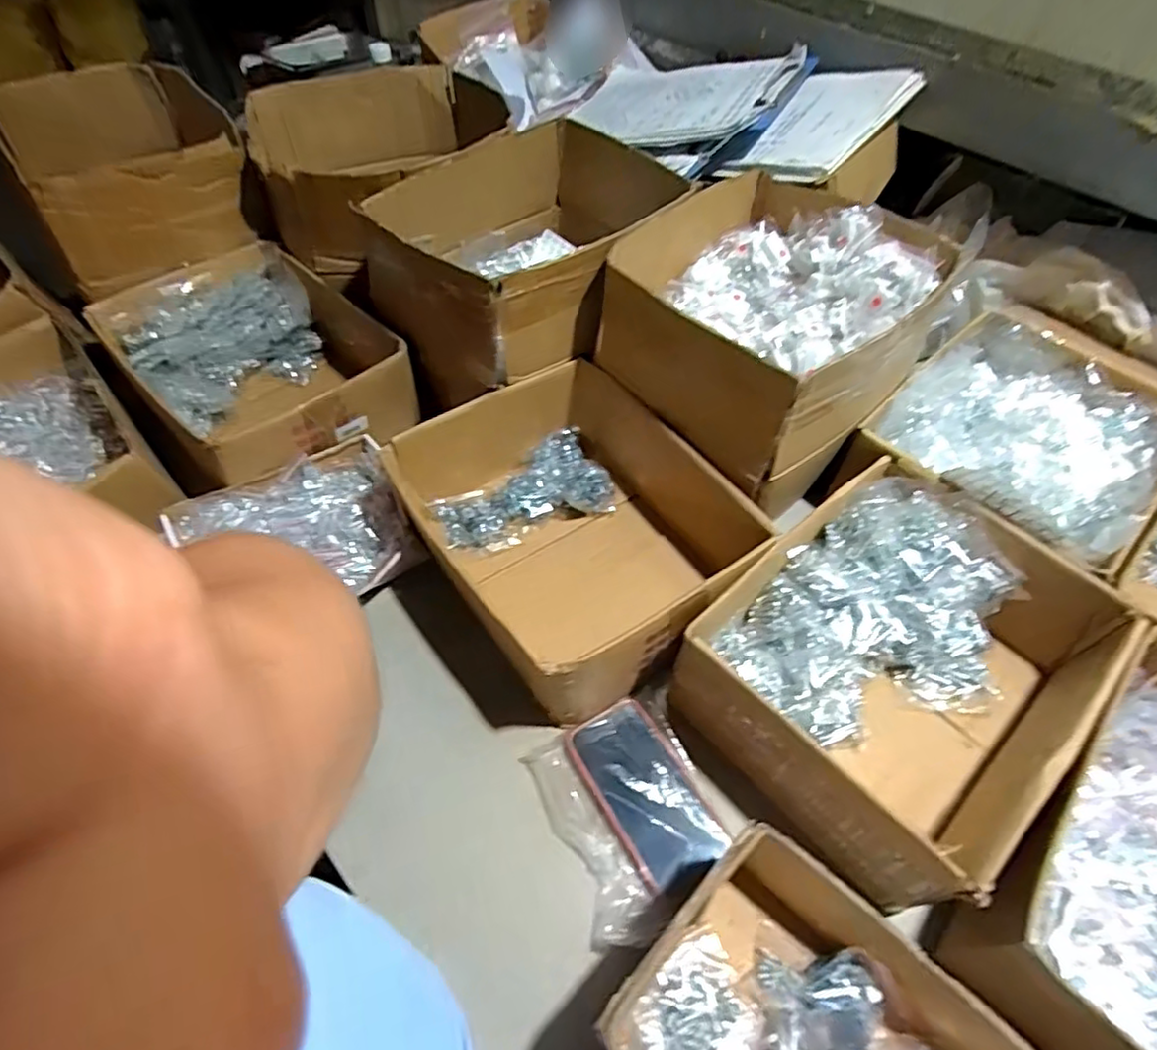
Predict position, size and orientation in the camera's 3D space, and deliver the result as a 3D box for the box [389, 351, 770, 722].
[{"bbox_3d":[0.000,0.001,0.664,0.270,0.120,0.318,-28,58,-20],"label":"box"}]

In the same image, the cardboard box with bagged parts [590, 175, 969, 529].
[{"bbox_3d":[0.204,-0.222,0.697,0.299,0.131,0.284,-33,60,-23],"label":"cardboard box with bagged parts"}]

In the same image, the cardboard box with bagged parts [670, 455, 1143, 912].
[{"bbox_3d":[0.278,0.121,0.573,0.311,0.124,0.256,-34,61,-24],"label":"cardboard box with bagged parts"}]

